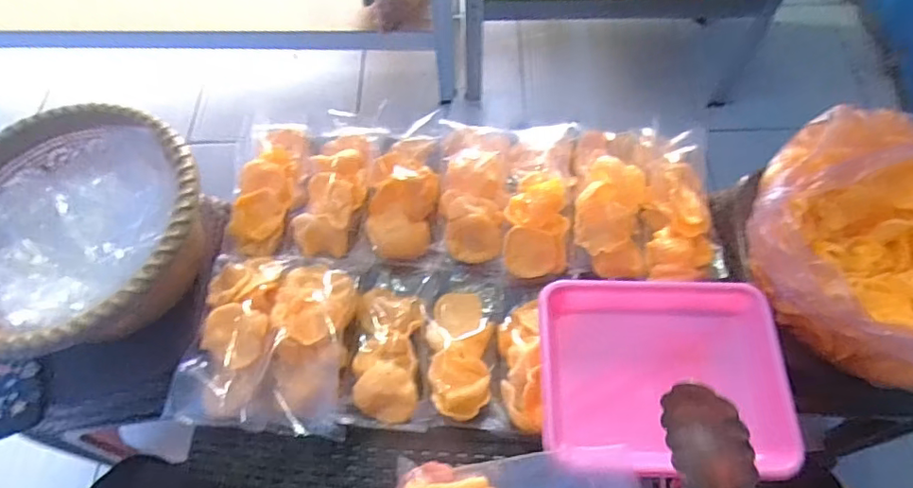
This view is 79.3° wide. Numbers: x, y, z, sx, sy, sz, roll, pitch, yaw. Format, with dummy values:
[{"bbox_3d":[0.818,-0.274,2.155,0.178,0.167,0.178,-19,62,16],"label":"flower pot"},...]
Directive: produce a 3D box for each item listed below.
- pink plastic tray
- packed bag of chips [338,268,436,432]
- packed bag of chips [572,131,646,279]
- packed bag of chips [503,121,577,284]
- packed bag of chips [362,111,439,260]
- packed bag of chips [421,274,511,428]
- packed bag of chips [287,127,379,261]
[{"bbox_3d":[0.195,0.125,0.537,0.223,0.048,0.177,3,63,3],"label":"pink plastic tray"},{"bbox_3d":[-0.069,0.104,0.591,0.090,0.041,0.177,3,63,3],"label":"packed bag of chips"},{"bbox_3d":[0.180,-0.064,0.641,0.090,0.061,0.199,6,64,5],"label":"packed bag of chips"},{"bbox_3d":[0.099,-0.063,0.649,0.080,0.067,0.212,5,64,4],"label":"packed bag of chips"},{"bbox_3d":[-0.061,-0.071,0.655,0.084,0.056,0.181,3,63,3],"label":"packed bag of chips"},{"bbox_3d":[0.007,0.103,0.587,0.086,0.042,0.175,0,63,2],"label":"packed bag of chips"},{"bbox_3d":[-0.144,-0.074,0.658,0.087,0.043,0.185,2,63,3],"label":"packed bag of chips"}]

